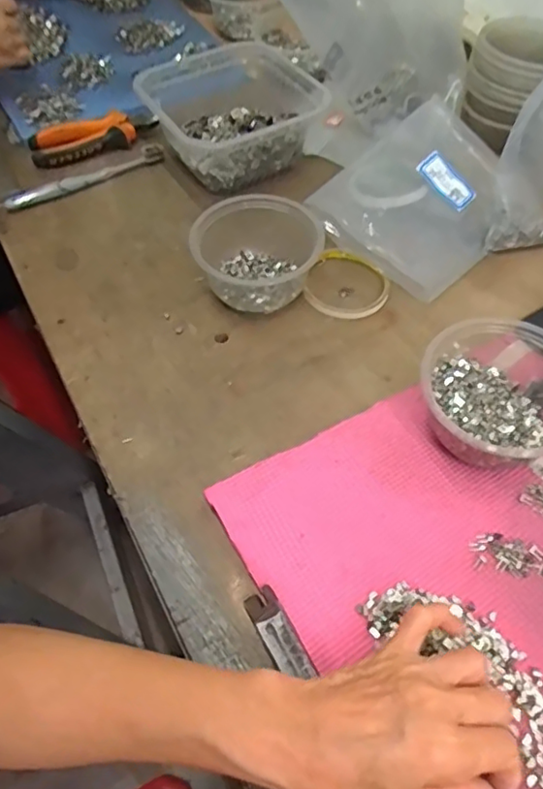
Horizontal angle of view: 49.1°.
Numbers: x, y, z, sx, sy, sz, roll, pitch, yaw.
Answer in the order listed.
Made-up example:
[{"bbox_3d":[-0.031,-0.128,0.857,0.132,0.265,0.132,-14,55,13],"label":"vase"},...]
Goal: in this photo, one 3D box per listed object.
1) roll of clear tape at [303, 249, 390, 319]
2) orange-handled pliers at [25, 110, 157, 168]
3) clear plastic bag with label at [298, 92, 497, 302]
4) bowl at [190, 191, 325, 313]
[{"bbox_3d":[0.073,-0.107,0.565,0.077,0.012,0.083,10,57,10],"label":"roll of clear tape"},{"bbox_3d":[-0.206,-0.301,0.689,0.145,0.029,0.055,-18,57,-9],"label":"orange-handled pliers"},{"bbox_3d":[0.161,-0.206,0.606,0.157,0.029,0.223,42,69,7],"label":"clear plastic bag with label"},{"bbox_3d":[-0.012,-0.129,0.540,0.109,0.079,0.101,-2,56,2],"label":"bowl"}]

